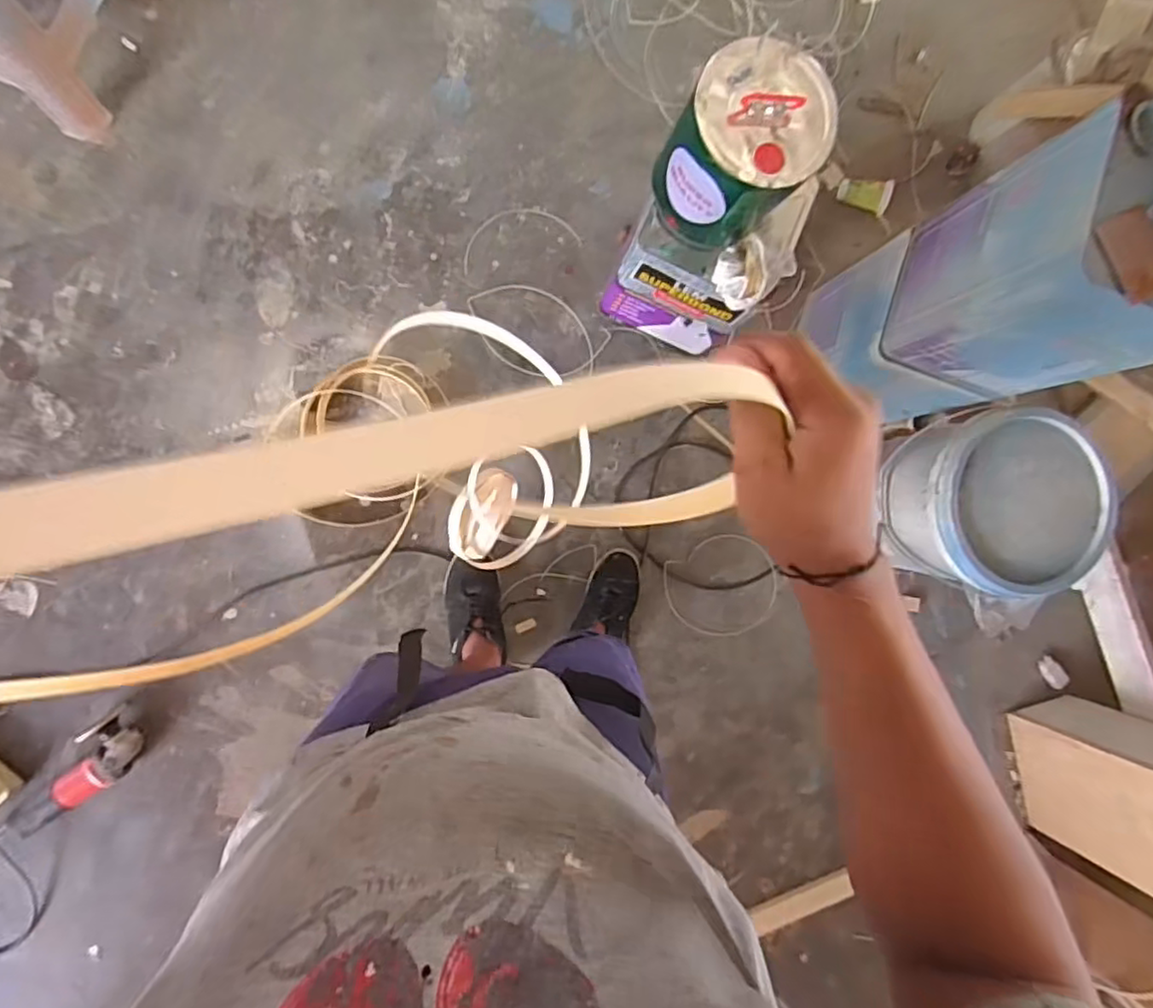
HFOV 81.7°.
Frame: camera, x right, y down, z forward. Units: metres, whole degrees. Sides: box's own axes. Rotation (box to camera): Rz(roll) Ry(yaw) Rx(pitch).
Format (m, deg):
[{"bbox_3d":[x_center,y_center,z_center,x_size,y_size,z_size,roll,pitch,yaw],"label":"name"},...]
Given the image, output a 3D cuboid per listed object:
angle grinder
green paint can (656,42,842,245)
[{"bbox_3d":[-0.872,0.482,1.164,0.095,0.073,0.249,44,85,-6],"label":"angle grinder"},{"bbox_3d":[0.224,-0.484,0.918,0.171,0.195,0.187,0,90,-8],"label":"green paint can"}]

